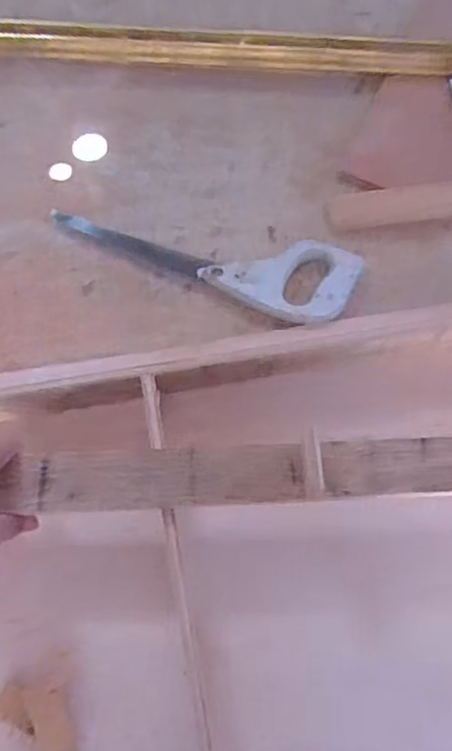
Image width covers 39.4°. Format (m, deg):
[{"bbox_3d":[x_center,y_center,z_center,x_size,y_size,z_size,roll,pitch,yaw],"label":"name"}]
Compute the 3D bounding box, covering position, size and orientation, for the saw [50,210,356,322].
[{"bbox_3d":[-0.028,-0.140,0.719,0.353,0.021,0.104,17,68,7],"label":"saw"}]

